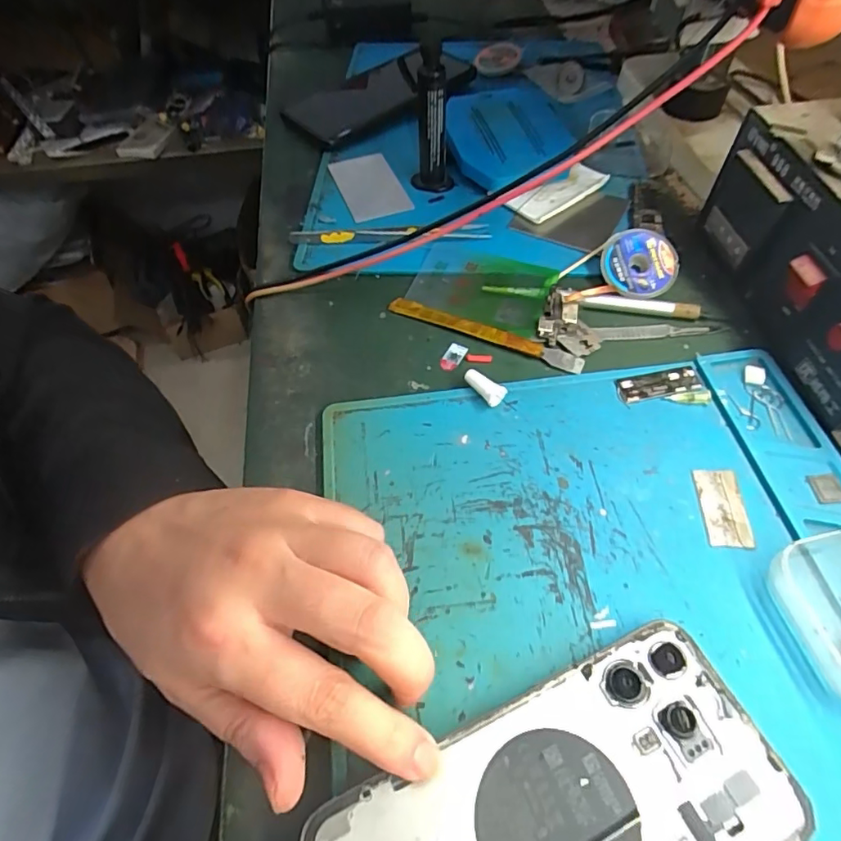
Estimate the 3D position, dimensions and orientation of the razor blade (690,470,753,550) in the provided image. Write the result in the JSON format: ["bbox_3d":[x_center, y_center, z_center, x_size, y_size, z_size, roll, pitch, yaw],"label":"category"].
[{"bbox_3d":[0.139,0.040,0.242,0.019,0.004,0.038,2,55,4],"label":"razor blade"}]

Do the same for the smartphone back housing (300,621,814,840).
[{"bbox_3d":[0.045,0.134,0.173,0.156,0.004,0.074,-20,56,-13],"label":"smartphone back housing"}]

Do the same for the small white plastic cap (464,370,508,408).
[{"bbox_3d":[0.034,-0.018,0.283,0.011,0.011,0.024,-38,62,-22],"label":"small white plastic cap"}]

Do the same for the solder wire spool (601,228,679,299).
[{"bbox_3d":[0.135,-0.095,0.324,0.043,0.010,0.044,-1,78,4],"label":"solder wire spool"}]

